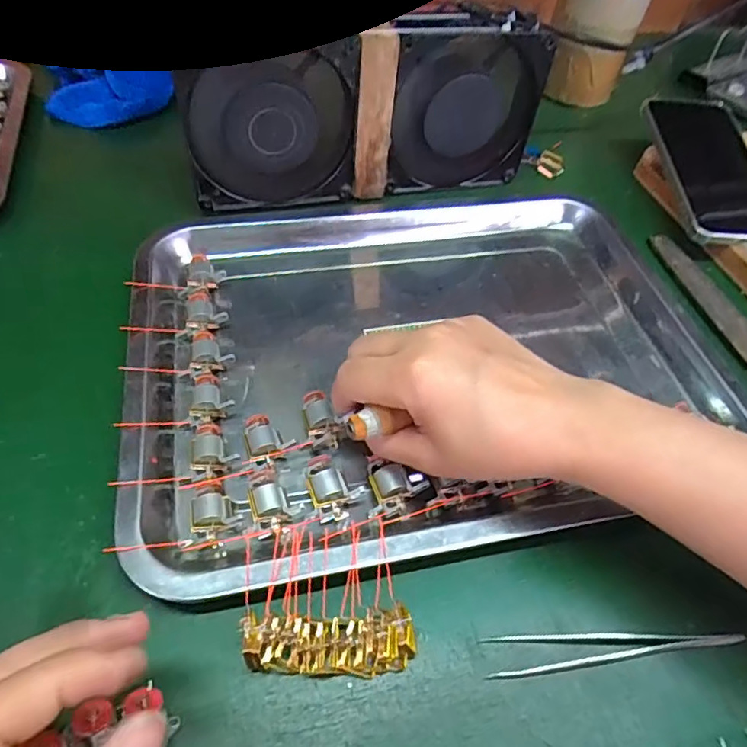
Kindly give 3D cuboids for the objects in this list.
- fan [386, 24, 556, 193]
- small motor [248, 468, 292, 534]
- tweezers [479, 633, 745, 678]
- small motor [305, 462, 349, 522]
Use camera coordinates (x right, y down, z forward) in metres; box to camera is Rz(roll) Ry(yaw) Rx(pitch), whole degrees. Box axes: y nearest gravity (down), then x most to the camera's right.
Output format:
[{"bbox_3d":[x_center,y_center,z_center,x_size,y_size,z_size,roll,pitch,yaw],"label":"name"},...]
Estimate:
[{"bbox_3d":[0.068,-0.204,0.417,0.121,0.111,0.034,-10,55,-13],"label":"fan"},{"bbox_3d":[-0.052,0.064,0.269,0.017,0.011,0.033,-12,56,-14],"label":"small motor"},{"bbox_3d":[0.108,0.123,0.241,0.113,0.011,0.016,0,54,-6],"label":"tweezers"},{"bbox_3d":[-0.023,0.060,0.273,0.018,0.012,0.030,-16,57,-16],"label":"small motor"}]

